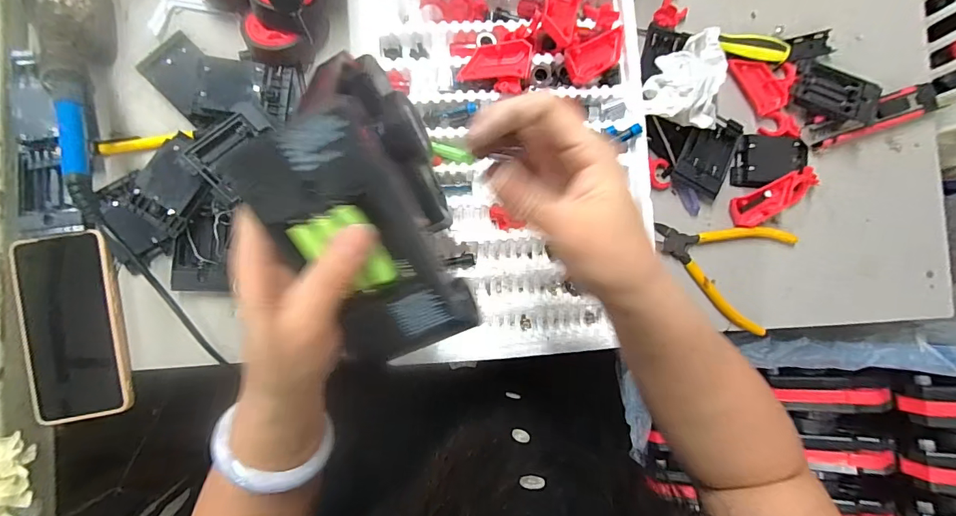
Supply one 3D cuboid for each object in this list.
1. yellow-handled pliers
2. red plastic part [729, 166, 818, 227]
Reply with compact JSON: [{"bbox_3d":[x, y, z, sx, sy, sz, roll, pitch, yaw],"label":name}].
[{"bbox_3d":[0.244,0.003,0.431,0.136,0.015,0.103,23,85,-4],"label":"yellow-handled pliers"},{"bbox_3d":[0.305,-0.063,0.432,0.095,0.021,0.033,-24,90,-6],"label":"red plastic part"}]

